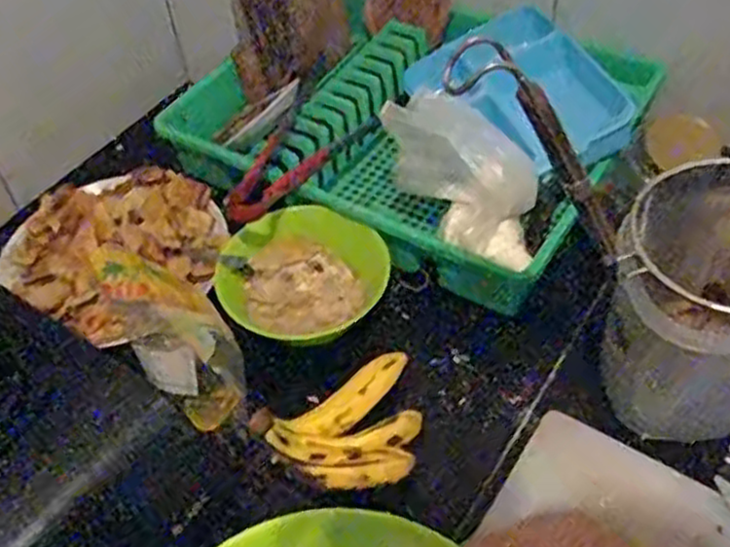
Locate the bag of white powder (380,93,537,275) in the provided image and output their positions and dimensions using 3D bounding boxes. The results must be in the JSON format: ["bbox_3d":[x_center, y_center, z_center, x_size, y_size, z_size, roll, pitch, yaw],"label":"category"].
[{"bbox_3d":[0.088,-0.090,0.681,0.069,0.126,0.164,-23,52,-16],"label":"bag of white powder"}]

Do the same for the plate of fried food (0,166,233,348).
[{"bbox_3d":[-0.241,-0.029,0.728,0.208,0.038,0.195,-2,49,2],"label":"plate of fried food"}]

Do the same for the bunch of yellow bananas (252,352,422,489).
[{"bbox_3d":[-0.009,0.127,0.602,0.131,0.033,0.096,-25,52,-17],"label":"bunch of yellow bananas"}]

